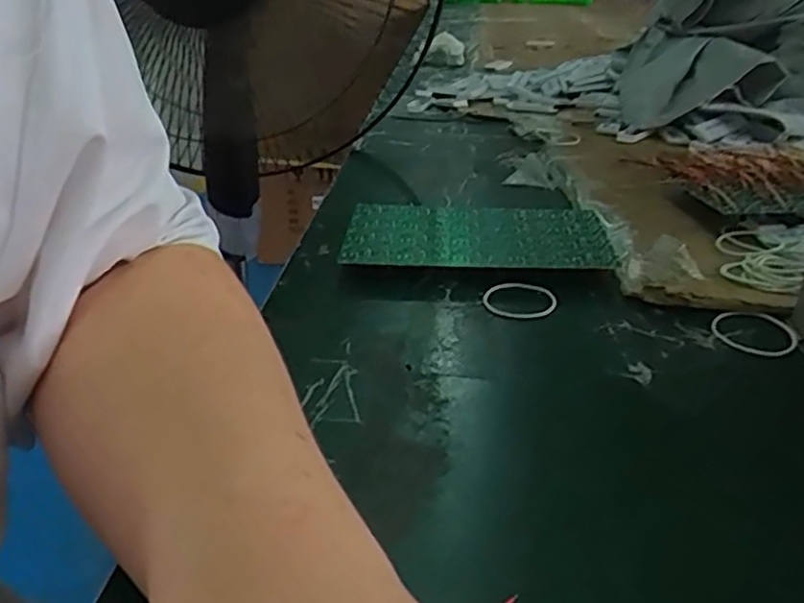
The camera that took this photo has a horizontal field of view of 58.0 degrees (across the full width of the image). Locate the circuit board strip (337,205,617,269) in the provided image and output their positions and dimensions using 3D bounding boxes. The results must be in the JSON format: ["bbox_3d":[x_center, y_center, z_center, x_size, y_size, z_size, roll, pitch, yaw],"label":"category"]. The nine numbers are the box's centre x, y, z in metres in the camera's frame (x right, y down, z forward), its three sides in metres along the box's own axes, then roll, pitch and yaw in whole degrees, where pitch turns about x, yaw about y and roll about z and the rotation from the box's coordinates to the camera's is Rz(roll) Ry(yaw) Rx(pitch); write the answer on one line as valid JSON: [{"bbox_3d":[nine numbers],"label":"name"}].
[{"bbox_3d":[0.050,-0.047,0.508,0.179,0.008,0.112,2,28,5],"label":"circuit board strip"}]

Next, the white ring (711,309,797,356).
[{"bbox_3d":[0.199,0.016,0.411,0.046,0.006,0.044,1,28,-1],"label":"white ring"}]

